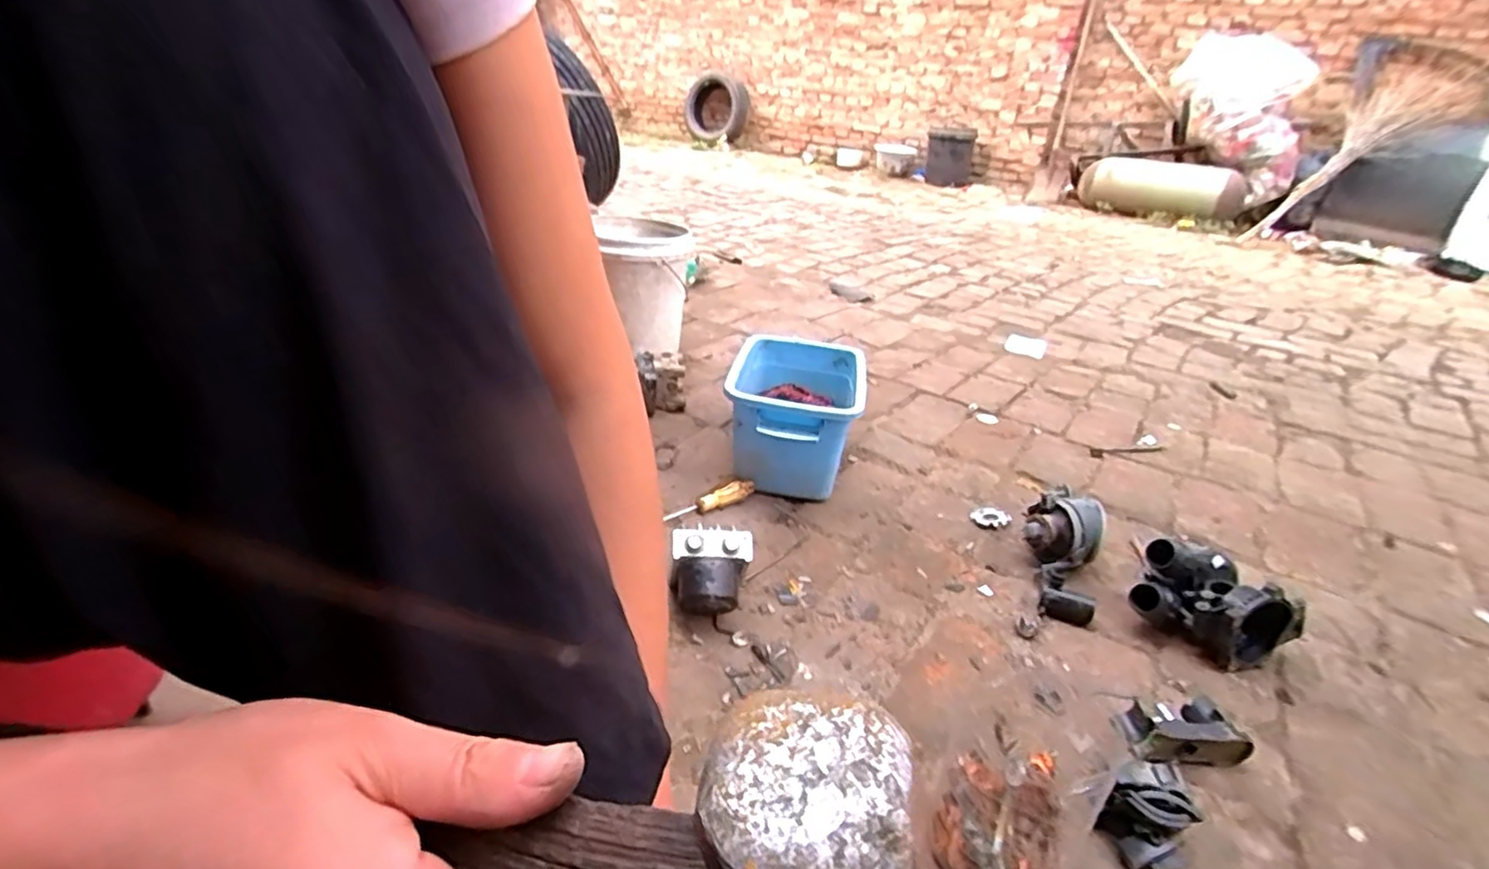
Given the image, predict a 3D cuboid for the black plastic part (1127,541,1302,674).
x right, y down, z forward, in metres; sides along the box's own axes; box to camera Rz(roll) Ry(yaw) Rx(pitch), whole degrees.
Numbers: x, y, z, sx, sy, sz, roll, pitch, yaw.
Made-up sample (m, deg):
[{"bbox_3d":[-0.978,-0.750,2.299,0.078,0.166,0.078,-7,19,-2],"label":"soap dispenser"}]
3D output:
[{"bbox_3d":[0.535,0.190,0.761,0.106,0.083,0.154,-19,36,-39],"label":"black plastic part"}]

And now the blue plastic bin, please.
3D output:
[{"bbox_3d":[0.079,-0.029,1.056,0.195,0.150,0.293,9,28,6],"label":"blue plastic bin"}]

